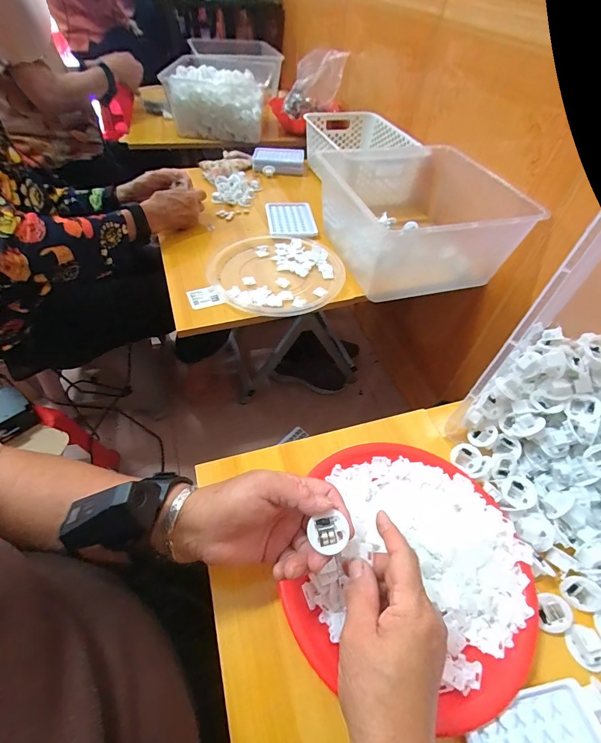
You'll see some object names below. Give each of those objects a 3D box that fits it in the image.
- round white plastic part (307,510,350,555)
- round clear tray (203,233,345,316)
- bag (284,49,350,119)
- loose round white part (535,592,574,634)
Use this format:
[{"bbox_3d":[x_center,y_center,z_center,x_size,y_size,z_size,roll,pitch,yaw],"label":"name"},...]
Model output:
[{"bbox_3d":[0.023,0.131,0.284,0.026,0.010,0.028,-36,72,-14],"label":"round white plastic part"},{"bbox_3d":[-0.040,-0.176,0.621,0.221,0.017,0.221,2,50,-2],"label":"round clear tray"},{"bbox_3d":[0.046,-0.852,1.052,0.146,0.176,0.037,-10,67,-30],"label":"bag"},{"bbox_3d":[0.225,0.215,0.316,0.029,0.020,0.029,2,50,-2],"label":"loose round white part"}]

